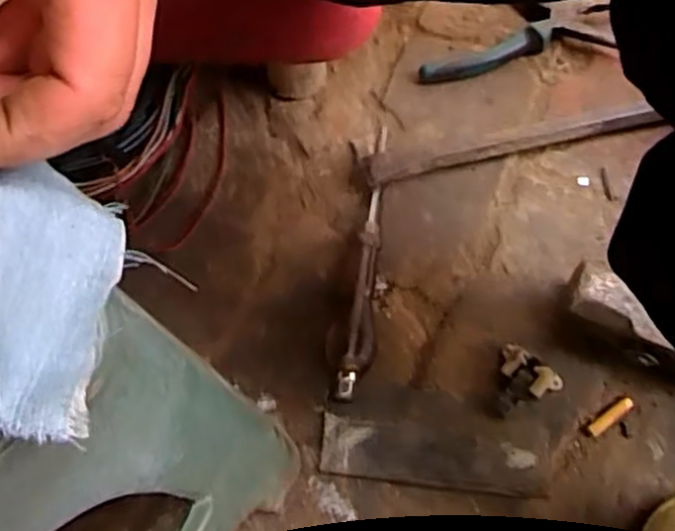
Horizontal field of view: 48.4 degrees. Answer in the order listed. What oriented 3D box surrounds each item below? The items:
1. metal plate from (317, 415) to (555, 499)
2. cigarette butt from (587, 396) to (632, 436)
[{"bbox_3d":[0.059,0.119,0.468,0.139,0.009,0.037,6,72,8],"label":"metal plate"},{"bbox_3d":[0.174,0.095,0.477,0.034,0.004,0.008,-35,69,-12],"label":"cigarette butt"}]

